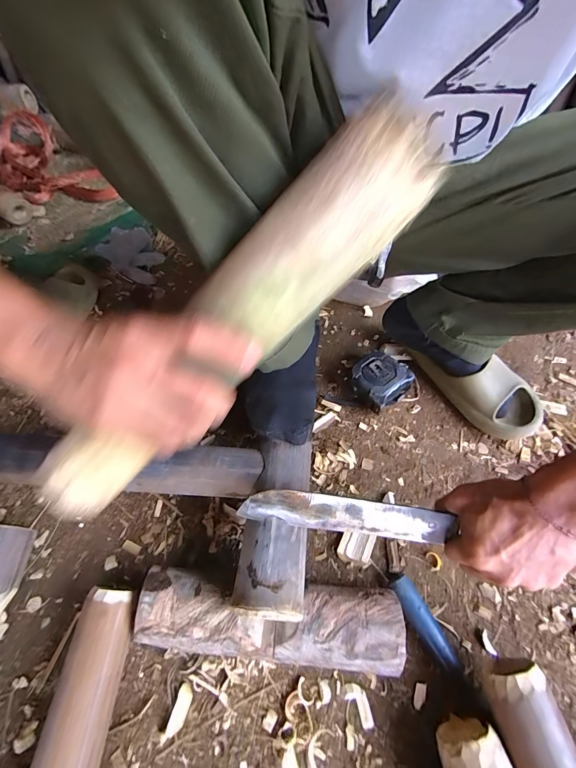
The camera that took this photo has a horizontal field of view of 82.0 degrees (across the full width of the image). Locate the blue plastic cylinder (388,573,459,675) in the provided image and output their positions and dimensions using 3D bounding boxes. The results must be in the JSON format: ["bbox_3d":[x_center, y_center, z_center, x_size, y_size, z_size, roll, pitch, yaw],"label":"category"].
[{"bbox_3d":[0.153,0.269,0.373,0.023,0.020,0.100,-26,62,-14],"label":"blue plastic cylinder"}]

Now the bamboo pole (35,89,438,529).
[{"bbox_3d":[-0.050,-0.027,0.235,0.354,0.050,0.053,-43,63,12],"label":"bamboo pole"}]

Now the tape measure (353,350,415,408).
[{"bbox_3d":[0.147,-0.008,0.525,0.082,0.043,0.079,-33,64,-18],"label":"tape measure"}]

